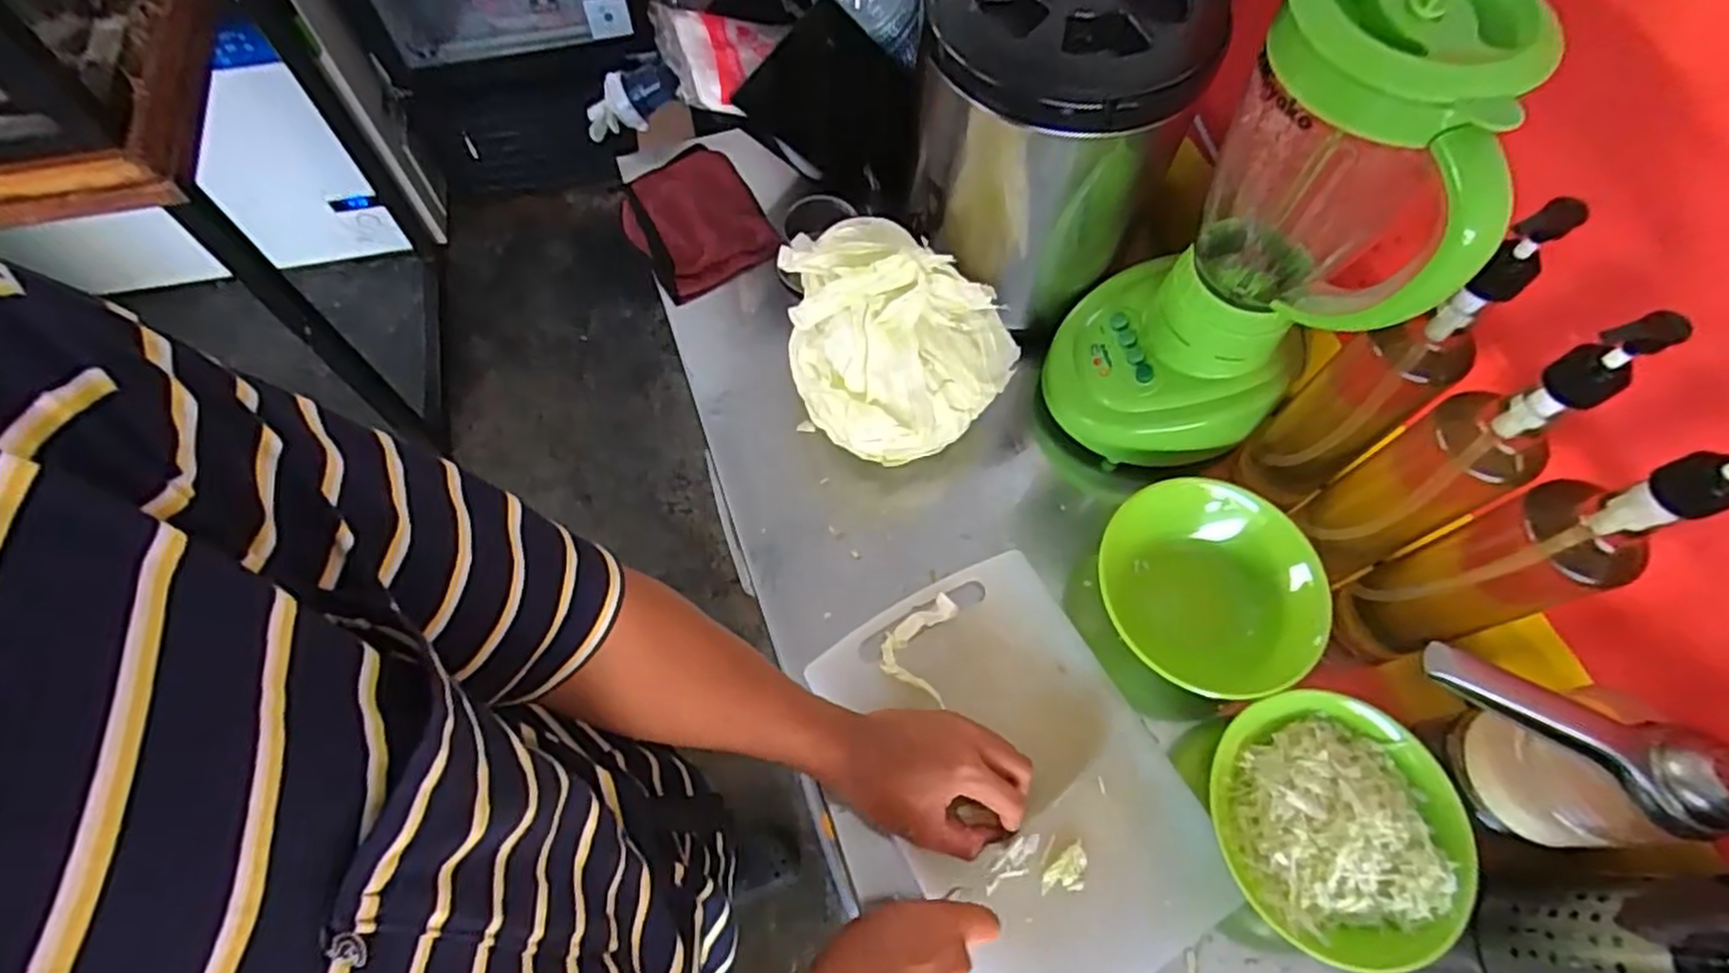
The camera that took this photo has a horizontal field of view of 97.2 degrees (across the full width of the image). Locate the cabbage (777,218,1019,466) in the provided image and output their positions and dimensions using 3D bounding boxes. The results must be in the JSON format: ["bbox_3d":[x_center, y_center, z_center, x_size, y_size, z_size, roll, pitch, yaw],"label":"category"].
[{"bbox_3d":[0.017,-0.116,0.624,0.197,0.133,0.140,24,66,9],"label":"cabbage"}]

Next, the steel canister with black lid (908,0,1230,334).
[{"bbox_3d":[0.149,-0.307,0.651,0.212,0.239,0.233,11,65,3],"label":"steel canister with black lid"}]

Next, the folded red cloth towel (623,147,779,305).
[{"bbox_3d":[-0.176,-0.277,0.784,0.134,0.032,0.167,-22,68,-12],"label":"folded red cloth towel"}]

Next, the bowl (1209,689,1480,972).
[{"bbox_3d":[0.330,0.239,0.544,0.158,0.061,0.167,1,65,-2],"label":"bowl"}]

